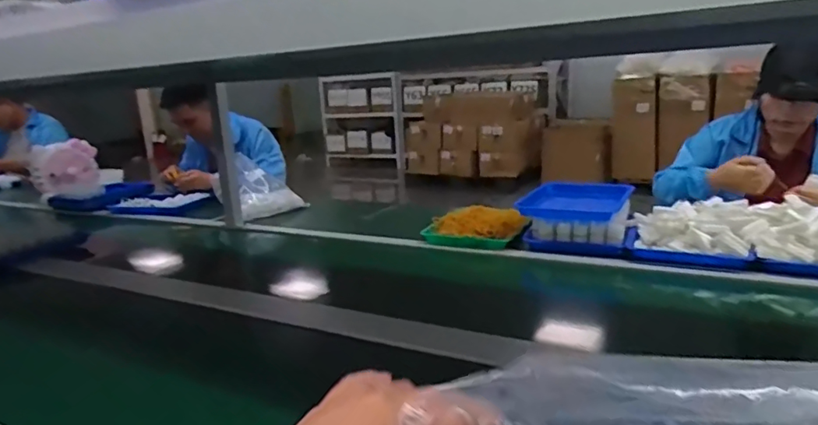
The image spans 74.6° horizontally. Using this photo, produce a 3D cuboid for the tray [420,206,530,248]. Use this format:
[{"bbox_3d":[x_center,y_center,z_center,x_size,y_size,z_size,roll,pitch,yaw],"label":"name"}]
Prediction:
[{"bbox_3d":[0.177,0.035,1.429,0.271,0.078,0.145,1,14,15],"label":"tray"}]

